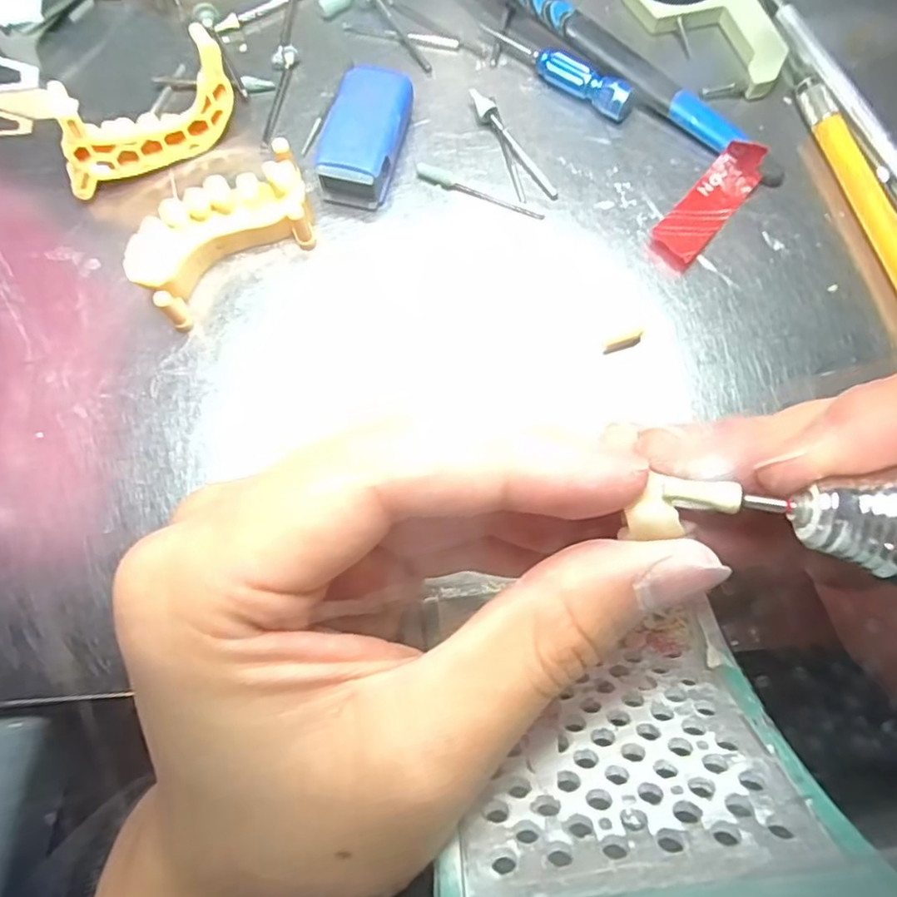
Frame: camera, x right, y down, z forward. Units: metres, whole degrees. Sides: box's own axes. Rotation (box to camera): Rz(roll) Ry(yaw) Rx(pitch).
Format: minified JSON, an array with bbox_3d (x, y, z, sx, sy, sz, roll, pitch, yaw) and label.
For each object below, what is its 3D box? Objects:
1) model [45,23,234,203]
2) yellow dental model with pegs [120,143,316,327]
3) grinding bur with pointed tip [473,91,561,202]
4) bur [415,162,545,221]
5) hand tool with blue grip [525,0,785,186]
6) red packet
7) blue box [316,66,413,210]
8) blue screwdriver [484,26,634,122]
[{"bbox_3d":[-0.099,-0.108,0.206,0.061,0.033,0.015,-32,76,-7],"label":"model"},{"bbox_3d":[-0.071,-0.068,0.200,0.060,0.020,0.028,-37,77,-8],"label":"yellow dental model with pegs"},{"bbox_3d":[0.023,-0.104,0.214,0.006,0.006,0.047,-37,77,-8],"label":"grinding bur with pointed tip"},{"bbox_3d":[0.010,-0.086,0.211,0.045,0.004,0.005,25,77,8],"label":"bur"},{"bbox_3d":[0.067,-0.126,0.215,0.111,0.014,0.012,42,80,12],"label":"hand tool with blue grip"},{"bbox_3d":[0.084,-0.079,0.204,0.016,0.010,0.047,40,79,11],"label":"red packet"},{"bbox_3d":[-0.027,-0.103,0.210,0.023,0.017,0.046,13,75,5],"label":"blue box"},{"bbox_3d":[0.037,-0.134,0.220,0.062,0.010,0.009,36,79,11],"label":"blue screwdriver"}]

